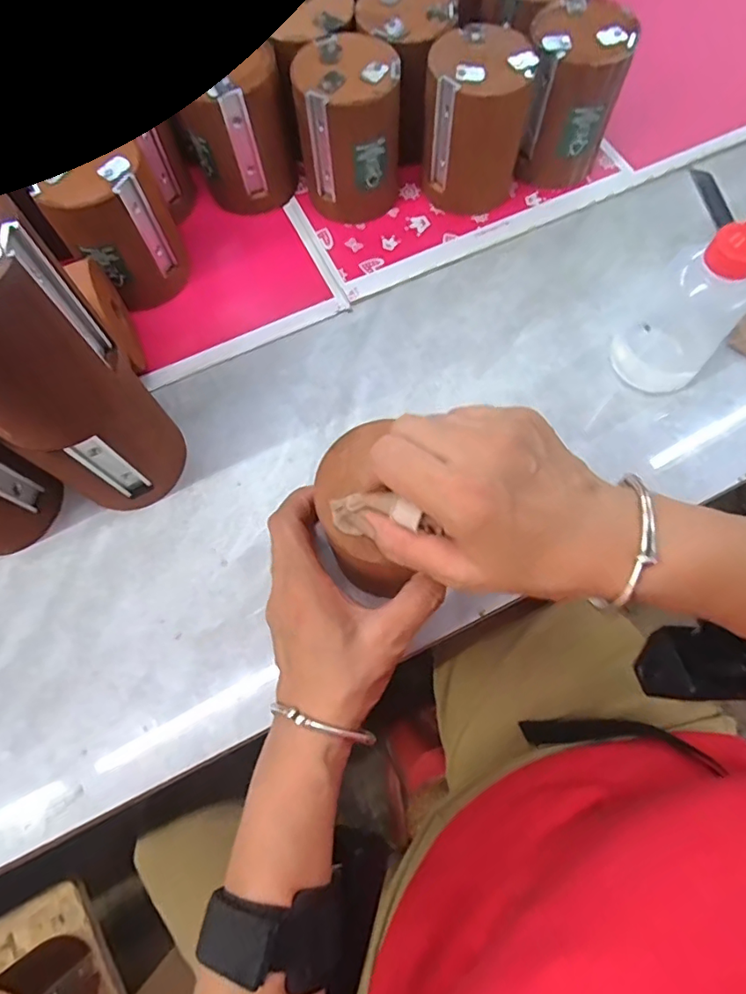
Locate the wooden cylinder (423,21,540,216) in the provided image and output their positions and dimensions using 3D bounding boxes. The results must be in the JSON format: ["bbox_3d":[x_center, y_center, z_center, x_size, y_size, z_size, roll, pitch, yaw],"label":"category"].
[{"bbox_3d":[0.081,-0.293,0.422,0.076,0.102,0.074,11,71,6],"label":"wooden cylinder"}]

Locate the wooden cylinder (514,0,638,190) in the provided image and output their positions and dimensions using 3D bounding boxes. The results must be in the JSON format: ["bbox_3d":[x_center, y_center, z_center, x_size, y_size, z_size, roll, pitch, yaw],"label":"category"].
[{"bbox_3d":[0.155,-0.318,0.428,0.068,0.104,0.076,11,71,6],"label":"wooden cylinder"}]

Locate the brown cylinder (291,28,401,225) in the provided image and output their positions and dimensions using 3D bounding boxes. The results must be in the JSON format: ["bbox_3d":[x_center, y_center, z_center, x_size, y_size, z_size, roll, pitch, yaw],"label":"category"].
[{"bbox_3d":[-0.016,-0.287,0.421,0.074,0.105,0.076,-3,70,1],"label":"brown cylinder"}]

